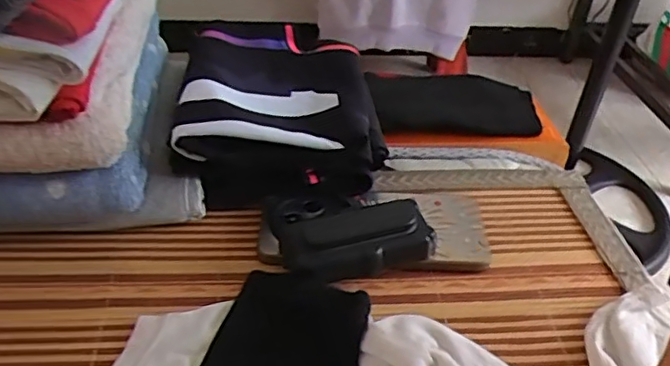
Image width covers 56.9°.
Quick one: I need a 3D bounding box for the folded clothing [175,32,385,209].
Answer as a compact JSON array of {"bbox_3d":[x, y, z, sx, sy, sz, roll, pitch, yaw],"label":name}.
[{"bbox_3d":[-0.054,-0.076,0.575,0.159,0.075,0.226,0,39,-6],"label":"folded clothing"}]

